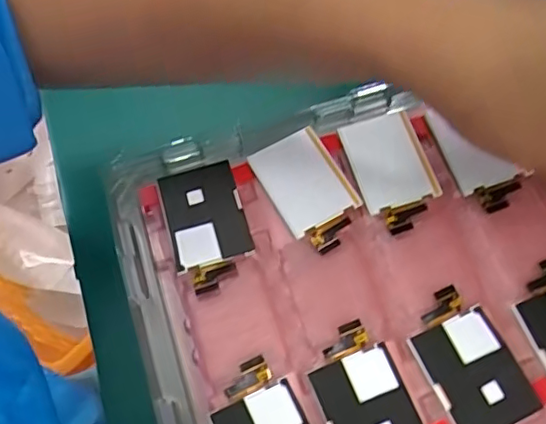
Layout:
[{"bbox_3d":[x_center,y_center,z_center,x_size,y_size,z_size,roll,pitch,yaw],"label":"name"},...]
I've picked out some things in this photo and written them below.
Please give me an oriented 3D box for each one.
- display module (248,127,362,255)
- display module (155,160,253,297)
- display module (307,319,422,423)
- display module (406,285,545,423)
[{"bbox_3d":[0.016,-0.010,0.271,0.032,0.008,0.056,-30,71,-10],"label":"display module"},{"bbox_3d":[-0.029,0.006,0.265,0.034,0.006,0.055,-16,69,-5],"label":"display module"},{"bbox_3d":[0.036,0.075,0.238,0.034,0.007,0.056,-21,69,-7],"label":"display module"},{"bbox_3d":[0.078,0.061,0.241,0.034,0.006,0.057,-24,70,-8],"label":"display module"}]

